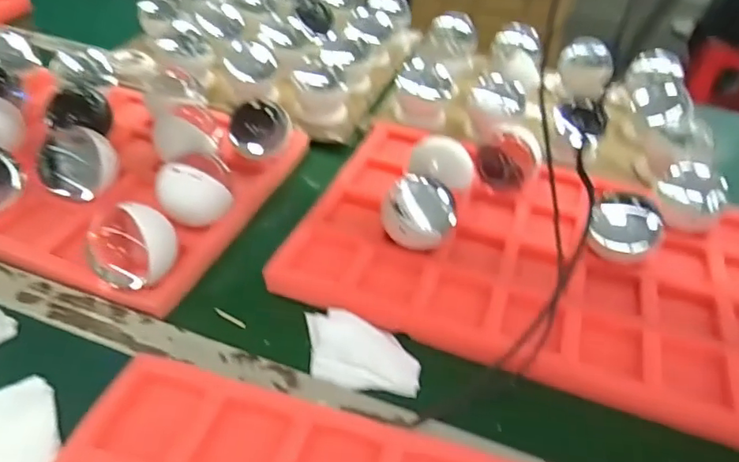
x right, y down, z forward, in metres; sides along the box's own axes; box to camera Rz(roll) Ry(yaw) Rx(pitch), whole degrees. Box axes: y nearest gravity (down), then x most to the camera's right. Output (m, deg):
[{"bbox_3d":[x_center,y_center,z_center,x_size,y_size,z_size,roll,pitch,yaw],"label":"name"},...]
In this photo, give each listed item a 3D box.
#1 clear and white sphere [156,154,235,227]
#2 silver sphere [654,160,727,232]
[{"bbox_3d":[-0.182,-0.042,0.579,0.074,0.063,0.078,-5,43,-13],"label":"clear and white sphere"},{"bbox_3d":[0.356,-0.036,0.614,0.069,0.072,0.074,33,47,26],"label":"silver sphere"}]

